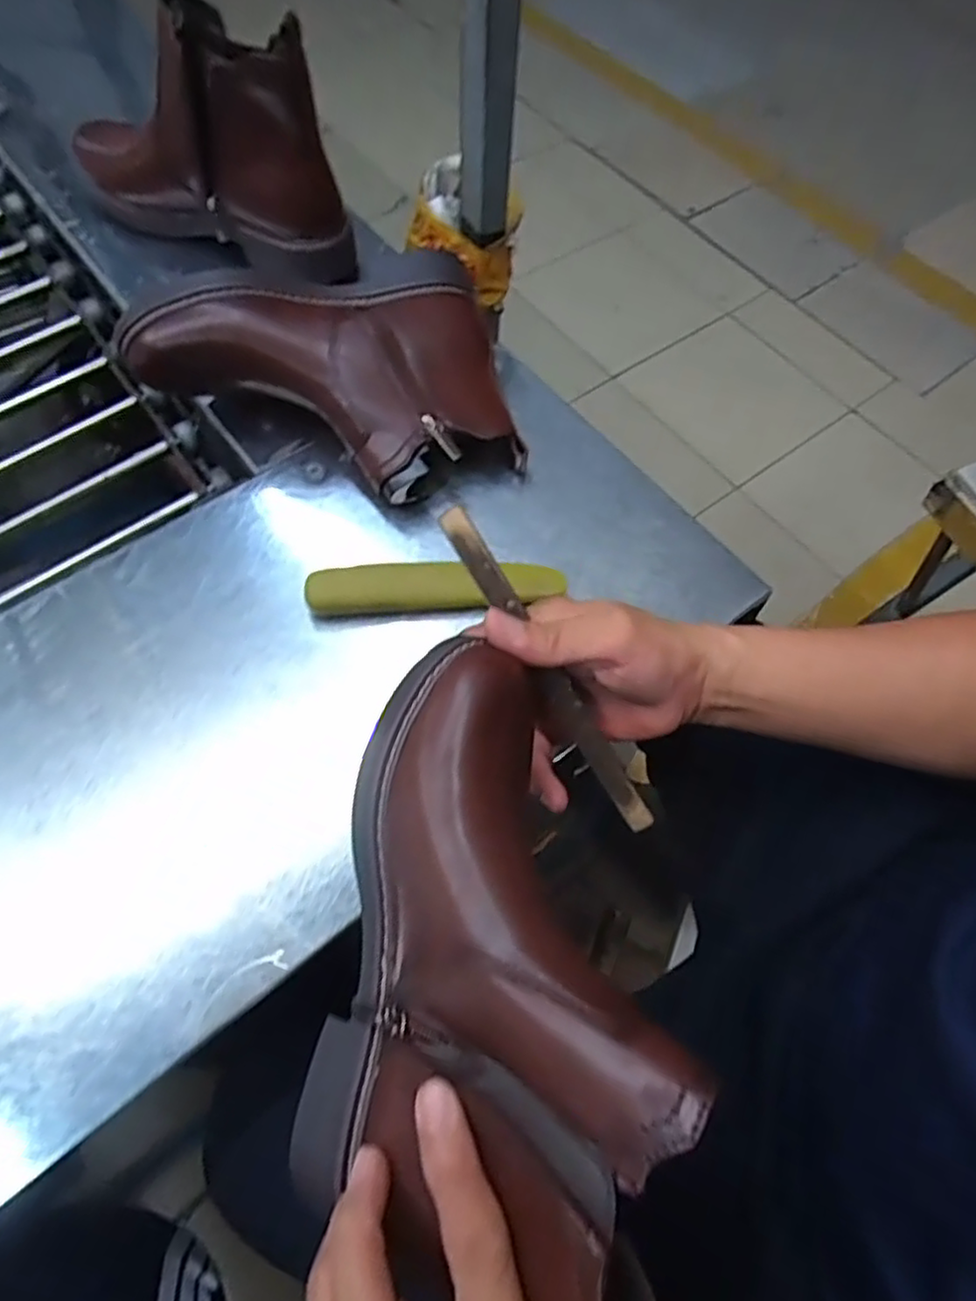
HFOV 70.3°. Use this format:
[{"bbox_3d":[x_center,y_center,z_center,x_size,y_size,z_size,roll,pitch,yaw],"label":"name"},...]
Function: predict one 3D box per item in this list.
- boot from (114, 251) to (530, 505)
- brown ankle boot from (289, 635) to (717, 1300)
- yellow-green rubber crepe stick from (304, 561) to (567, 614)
[{"bbox_3d":[-0.111,-0.180,0.488,0.249,0.083,0.161,-16,67,-10],"label":"boot"},{"bbox_3d":[0.013,0.120,0.280,0.163,0.074,0.243,-7,69,32],"label":"brown ankle boot"},{"bbox_3d":[-0.034,-0.040,0.461,0.166,0.024,0.033,-2,65,-4],"label":"yellow-green rubber crepe stick"}]

